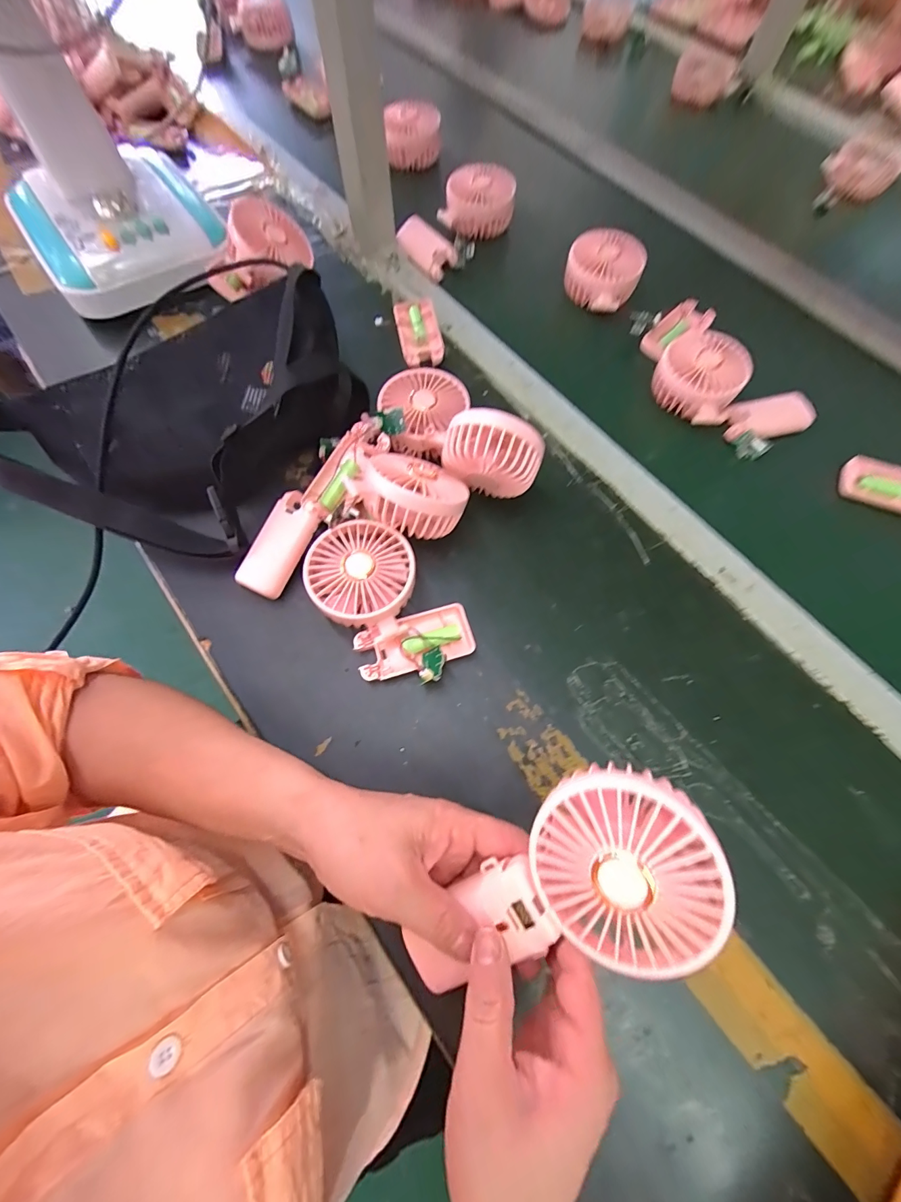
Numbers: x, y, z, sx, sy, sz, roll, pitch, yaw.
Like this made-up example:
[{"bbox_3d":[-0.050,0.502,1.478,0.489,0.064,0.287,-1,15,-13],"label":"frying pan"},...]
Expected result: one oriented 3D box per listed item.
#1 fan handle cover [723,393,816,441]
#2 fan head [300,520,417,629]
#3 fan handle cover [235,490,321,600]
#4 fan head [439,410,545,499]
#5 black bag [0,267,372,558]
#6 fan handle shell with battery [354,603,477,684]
[{"bbox_3d":[0.336,-0.193,0.440,0.092,0.022,0.046,-16,71,-7],"label":"fan handle cover"},{"bbox_3d":[-0.073,-0.021,0.351,0.084,0.042,0.086,0,70,-1],"label":"fan head"},{"bbox_3d":[-0.148,-0.049,0.363,0.043,0.015,0.092,26,86,11],"label":"fan handle cover"},{"bbox_3d":[0.035,-0.123,0.361,0.083,0.079,0.034,14,70,4],"label":"fan head"},{"bbox_3d":[-0.231,-0.152,0.371,0.310,0.120,0.214,-25,72,-10],"label":"black bag"},{"bbox_3d":[-0.027,0.040,0.343,0.095,0.035,0.058,-18,71,-7],"label":"fan handle shell with battery"}]

